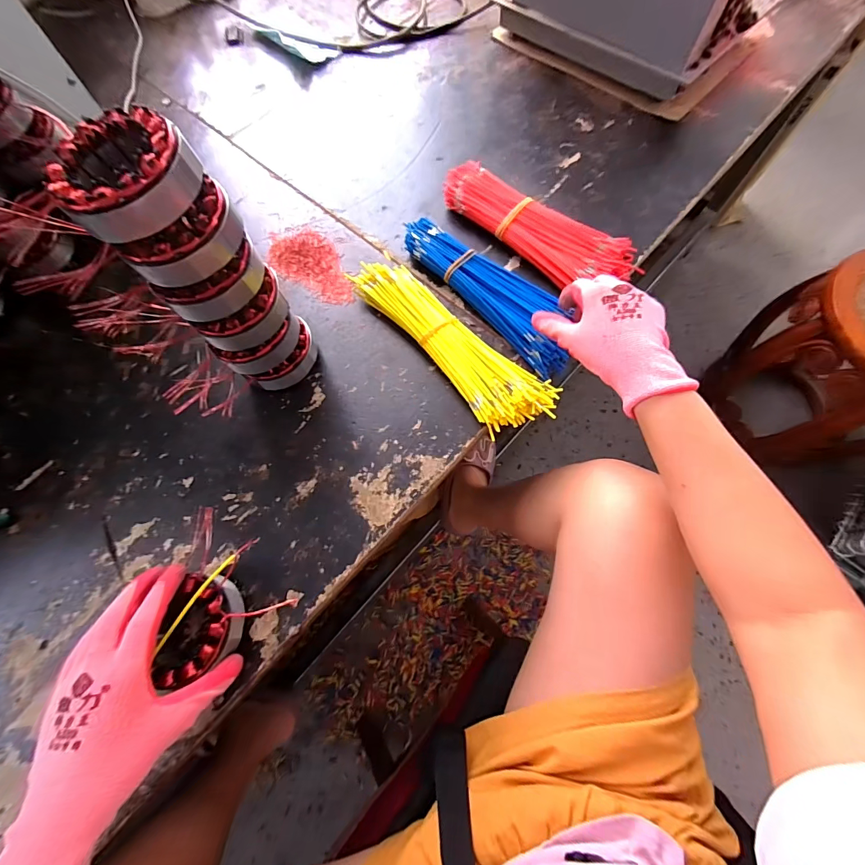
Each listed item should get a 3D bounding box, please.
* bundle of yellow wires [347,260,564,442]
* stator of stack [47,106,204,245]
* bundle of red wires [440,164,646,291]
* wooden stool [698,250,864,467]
[{"bbox_3d":[0.021,-0.107,0.433,0.080,0.034,0.262,-39,74,-11],"label":"bundle of yellow wires"},{"bbox_3d":[-0.200,-0.167,0.249,0.077,0.033,0.081,-1,71,2],"label":"stator of stack"},{"bbox_3d":[0.128,-0.261,0.483,0.093,0.034,0.252,-42,74,-12],"label":"bundle of red wires"},{"bbox_3d":[0.850,-0.128,0.797,0.348,0.365,0.339,-3,71,1],"label":"wooden stool"}]

